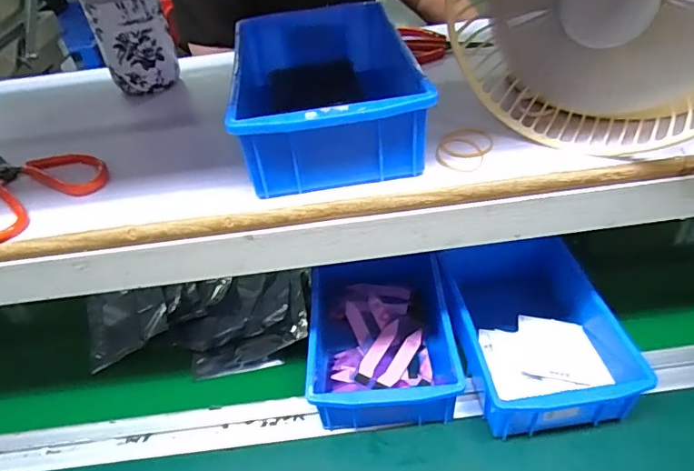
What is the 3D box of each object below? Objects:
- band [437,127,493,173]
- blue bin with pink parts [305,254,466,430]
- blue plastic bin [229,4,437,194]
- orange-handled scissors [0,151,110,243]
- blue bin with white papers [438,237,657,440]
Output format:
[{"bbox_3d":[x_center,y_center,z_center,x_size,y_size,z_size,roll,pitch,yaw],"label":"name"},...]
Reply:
[{"bbox_3d":[0.086,-0.065,0.374,0.038,0.005,0.053,18,46,27],"label":"band"},{"bbox_3d":[0.034,0.095,0.503,0.132,0.062,0.185,-2,42,6],"label":"blue bin with pink parts"},{"bbox_3d":[-0.015,-0.114,0.398,0.139,0.063,0.199,-11,40,-4],"label":"blue plastic bin"},{"bbox_3d":[-0.249,-0.044,0.390,0.102,0.016,0.110,-36,48,-29],"label":"orange-handled scissors"},{"bbox_3d":[0.174,0.091,0.491,0.146,0.064,0.190,-7,42,0],"label":"blue bin with white papers"}]

